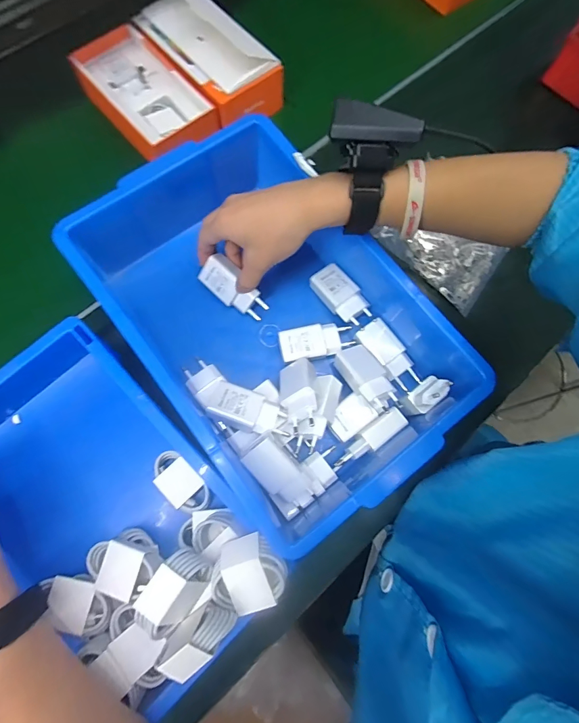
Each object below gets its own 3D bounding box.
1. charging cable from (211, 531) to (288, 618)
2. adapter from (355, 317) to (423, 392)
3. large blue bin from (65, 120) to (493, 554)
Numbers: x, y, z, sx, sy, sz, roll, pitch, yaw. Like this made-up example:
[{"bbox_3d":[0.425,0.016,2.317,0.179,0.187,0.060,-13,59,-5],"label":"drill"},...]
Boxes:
[{"bbox_3d":[-0.034,0.171,0.302,0.061,0.019,0.054,-21,75,-7],"label":"charging cable"},{"bbox_3d":[0.112,-0.007,0.416,0.036,0.016,0.083,-35,78,-10],"label":"adapter"},{"bbox_3d":[-0.017,-0.041,0.382,0.238,0.104,0.360,-36,78,-10],"label":"large blue bin"}]

